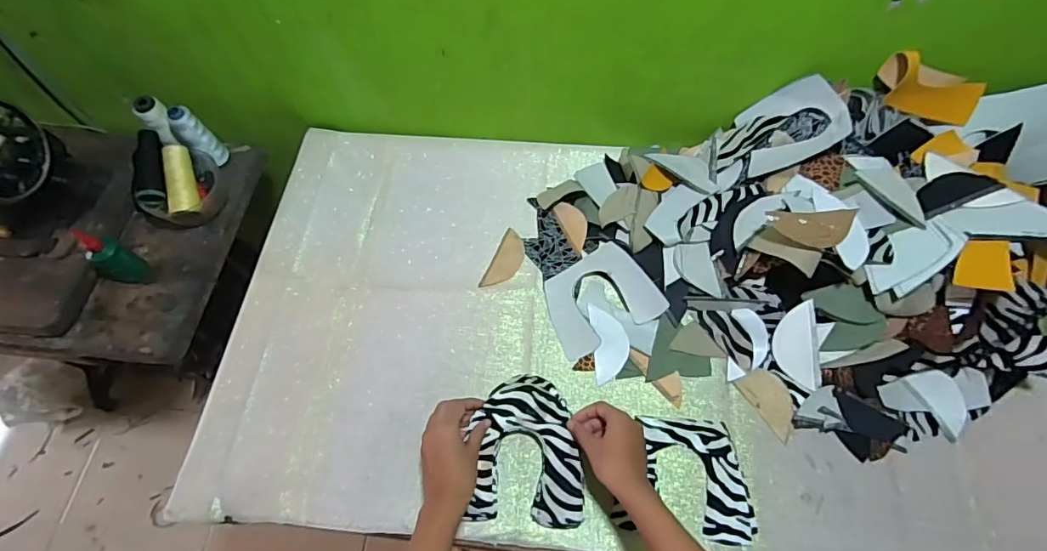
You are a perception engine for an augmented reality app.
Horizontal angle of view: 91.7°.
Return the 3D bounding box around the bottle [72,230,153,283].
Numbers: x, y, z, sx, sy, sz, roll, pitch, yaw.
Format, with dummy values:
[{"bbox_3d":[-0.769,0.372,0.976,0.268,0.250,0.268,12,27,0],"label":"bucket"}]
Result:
[{"bbox_3d":[-0.600,-0.023,0.744,0.036,0.110,0.040,1,64,4],"label":"bottle"}]

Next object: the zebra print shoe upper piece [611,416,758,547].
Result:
[{"bbox_3d":[0.196,0.244,0.623,0.160,0.007,0.137,5,64,7],"label":"zebra print shoe upper piece"}]

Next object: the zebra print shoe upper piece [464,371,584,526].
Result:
[{"bbox_3d":[-0.001,0.212,0.615,0.130,0.023,0.173,-9,63,-1],"label":"zebra print shoe upper piece"}]

